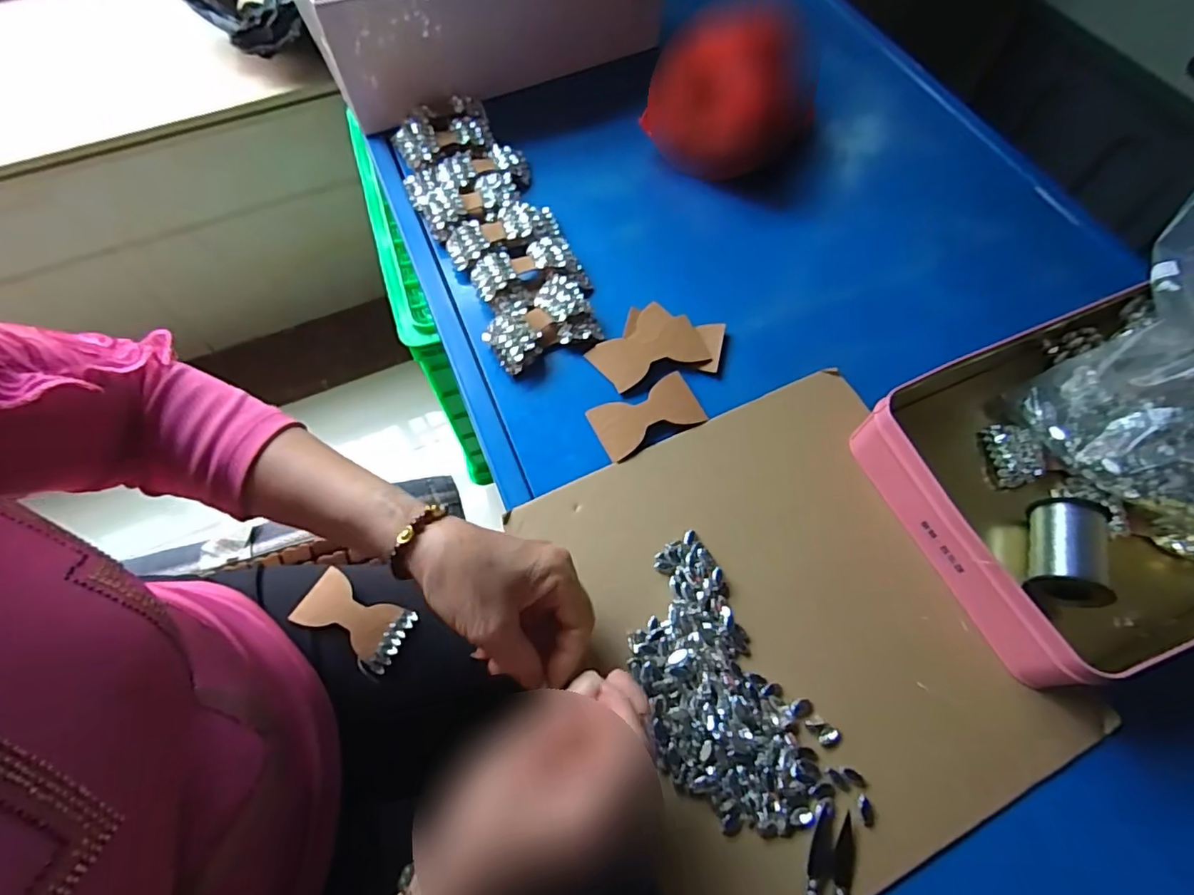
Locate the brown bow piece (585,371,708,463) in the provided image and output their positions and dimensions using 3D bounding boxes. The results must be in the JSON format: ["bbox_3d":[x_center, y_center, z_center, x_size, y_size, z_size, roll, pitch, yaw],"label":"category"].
[{"bbox_3d":[0.038,-0.025,0.434,0.082,0.006,0.046,-25,69,-12],"label":"brown bow piece"}]

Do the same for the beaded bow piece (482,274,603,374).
[{"bbox_3d":[-0.045,-0.099,0.463,0.085,0.025,0.057,-26,64,-12],"label":"beaded bow piece"}]

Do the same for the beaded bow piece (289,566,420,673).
[{"bbox_3d":[-0.186,0.131,0.435,0.083,0.011,0.047,24,66,12],"label":"beaded bow piece"}]

